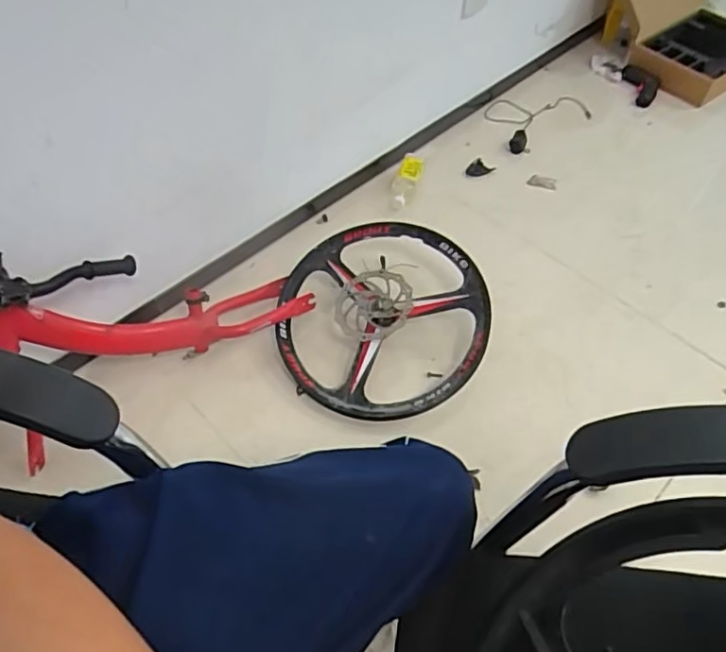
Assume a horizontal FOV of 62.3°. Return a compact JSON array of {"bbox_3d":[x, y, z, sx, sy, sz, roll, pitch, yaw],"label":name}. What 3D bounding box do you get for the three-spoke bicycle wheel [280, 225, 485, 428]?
[{"bbox_3d":[0.037,-0.019,1.170,0.407,0.131,0.402,0,53,0],"label":"three-spoke bicycle wheel"}]

